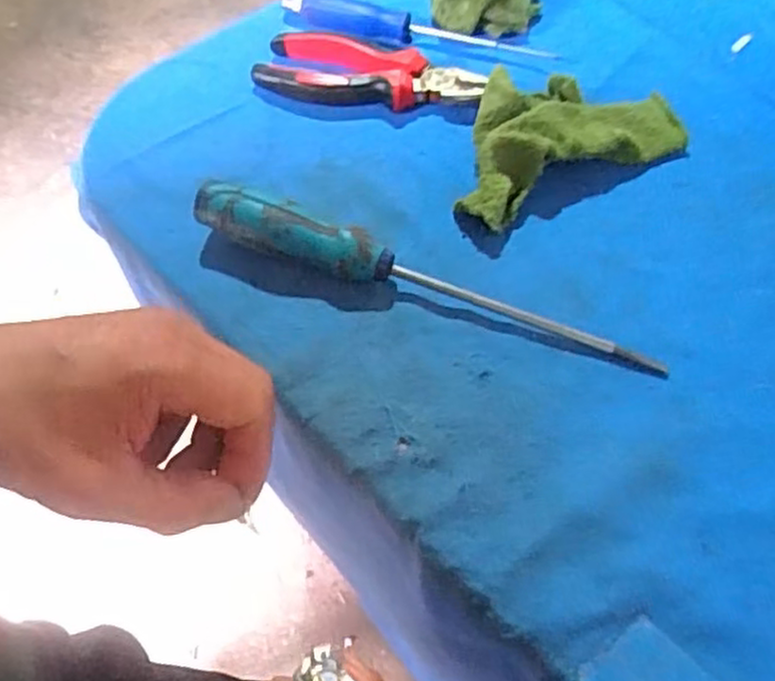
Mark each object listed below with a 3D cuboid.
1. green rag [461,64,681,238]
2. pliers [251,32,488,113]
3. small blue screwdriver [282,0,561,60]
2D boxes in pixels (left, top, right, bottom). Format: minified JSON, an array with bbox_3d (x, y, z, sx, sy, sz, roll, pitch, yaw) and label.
[{"bbox_3d":[0.097,-0.125,0.427,0.152,0.033,0.085,-25,61,-15],"label":"green rag"},{"bbox_3d":[-0.011,-0.169,0.465,0.141,0.019,0.052,16,59,10],"label":"pliers"},{"bbox_3d":[0.019,-0.209,0.490,0.184,0.014,0.025,16,59,10],"label":"small blue screwdriver"}]

